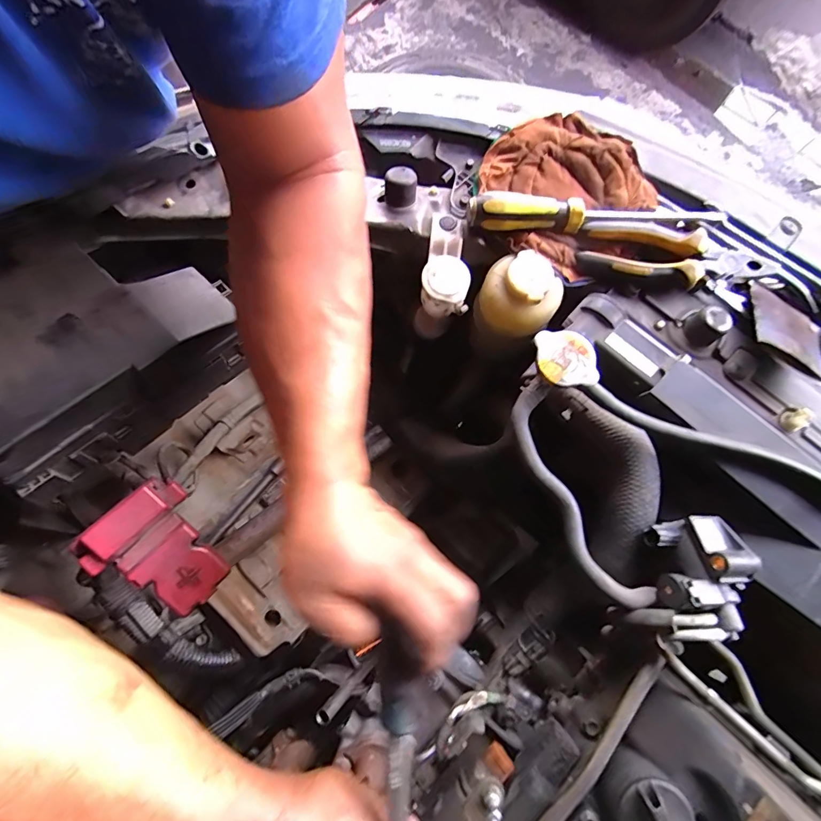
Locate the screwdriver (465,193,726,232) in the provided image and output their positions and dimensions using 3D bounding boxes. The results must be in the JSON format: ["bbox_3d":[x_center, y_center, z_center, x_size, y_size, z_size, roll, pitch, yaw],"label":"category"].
[{"bbox_3d":[0.175,-0.182,0.397,0.239,0.027,0.029,-1,79,0],"label":"screwdriver"}]

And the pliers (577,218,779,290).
[{"bbox_3d":[0.245,-0.145,0.394,0.166,0.025,0.055,13,80,2],"label":"pliers"}]

